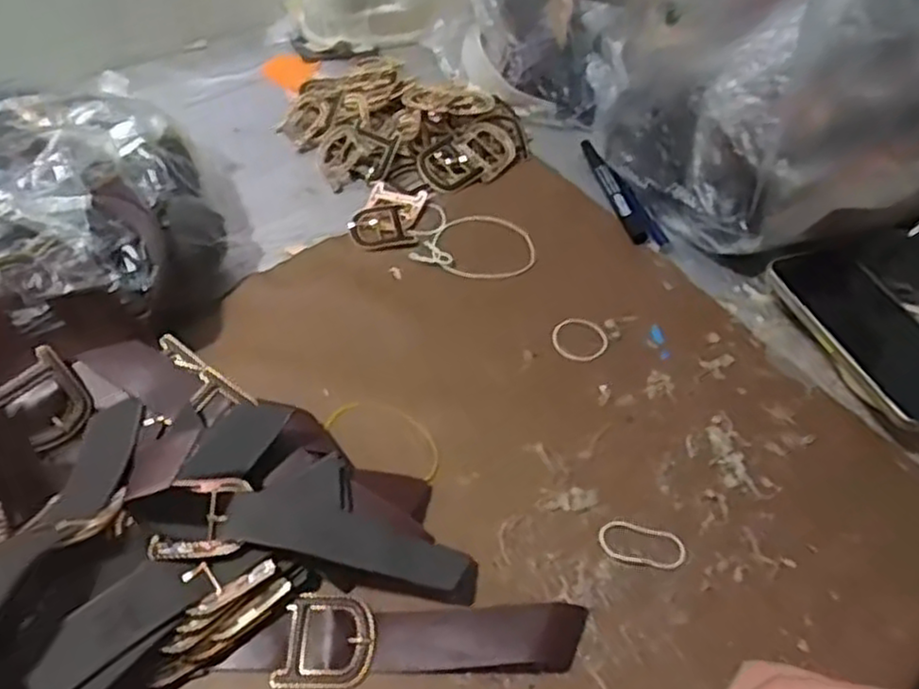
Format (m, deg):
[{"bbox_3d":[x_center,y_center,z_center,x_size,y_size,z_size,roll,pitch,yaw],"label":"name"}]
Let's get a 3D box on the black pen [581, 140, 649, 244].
[{"bbox_3d":[0.134,-0.135,0.637,0.014,0.017,0.132,-9,53,-13],"label":"black pen"}]

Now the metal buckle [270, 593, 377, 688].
[{"bbox_3d":[-0.069,0.155,0.386,0.049,0.004,0.047,4,51,-3],"label":"metal buckle"}]

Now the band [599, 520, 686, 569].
[{"bbox_3d":[0.109,0.119,0.436,0.052,0.004,0.025,13,51,5],"label":"band"}]

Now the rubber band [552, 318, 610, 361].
[{"bbox_3d":[0.088,-0.003,0.534,0.042,0.006,0.036,-20,64,-19],"label":"rubber band"}]

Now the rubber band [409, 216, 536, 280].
[{"bbox_3d":[0.014,-0.078,0.585,0.092,0.008,0.066,18,57,6],"label":"rubber band"}]

